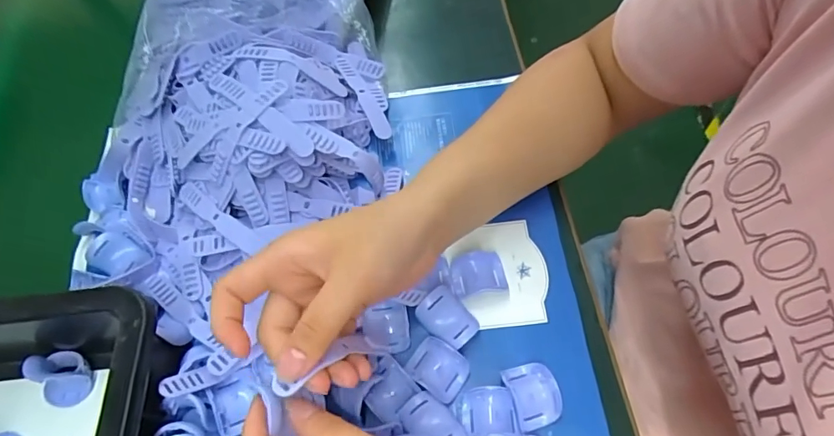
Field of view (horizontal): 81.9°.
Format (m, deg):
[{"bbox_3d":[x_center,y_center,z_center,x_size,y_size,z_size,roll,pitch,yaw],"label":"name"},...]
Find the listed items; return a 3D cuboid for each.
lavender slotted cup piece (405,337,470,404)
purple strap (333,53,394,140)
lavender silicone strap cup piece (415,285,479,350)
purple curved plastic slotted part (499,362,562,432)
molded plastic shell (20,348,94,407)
[{"bbox_3d":[0.014,0.097,0.311,0.037,0.016,0.028,33,67,20],"label":"lavender slotted cup piece"},{"bbox_3d":[-0.046,-0.103,0.402,0.014,0.007,0.095,-20,65,-20],"label":"purple strap"},{"bbox_3d":[0.021,0.068,0.322,0.039,0.019,0.028,35,67,21],"label":"lavender silicone strap cup piece"},{"bbox_3d":[0.073,0.109,0.302,0.029,0.011,0.037,-16,63,-2],"label":"purple curved plastic slotted part"},{"bbox_3d":[-0.233,0.102,0.314,0.028,0.027,0.033,-33,65,-11],"label":"molded plastic shell"}]

